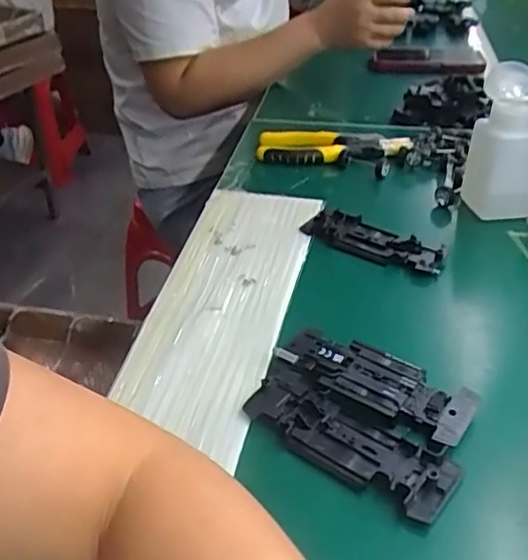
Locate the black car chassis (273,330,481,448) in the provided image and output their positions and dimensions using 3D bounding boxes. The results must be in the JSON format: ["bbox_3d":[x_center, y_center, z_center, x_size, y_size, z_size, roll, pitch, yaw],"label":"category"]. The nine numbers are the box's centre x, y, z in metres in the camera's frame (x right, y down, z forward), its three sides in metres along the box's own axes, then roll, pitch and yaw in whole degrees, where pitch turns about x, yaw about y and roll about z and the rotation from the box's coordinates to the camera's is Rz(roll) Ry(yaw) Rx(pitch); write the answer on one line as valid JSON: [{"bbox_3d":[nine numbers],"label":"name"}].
[{"bbox_3d":[0.068,0.062,0.401,0.123,0.014,0.041,21,40,29],"label":"black car chassis"}]

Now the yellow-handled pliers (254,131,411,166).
[{"bbox_3d":[0.075,-0.148,0.712,0.167,0.028,0.053,6,35,11],"label":"yellow-handled pliers"}]

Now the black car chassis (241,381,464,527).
[{"bbox_3d":[0.047,0.093,0.364,0.122,0.012,0.041,23,41,31],"label":"black car chassis"}]

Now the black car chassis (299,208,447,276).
[{"bbox_3d":[0.095,-0.032,0.550,0.125,0.015,0.045,22,41,30],"label":"black car chassis"}]

